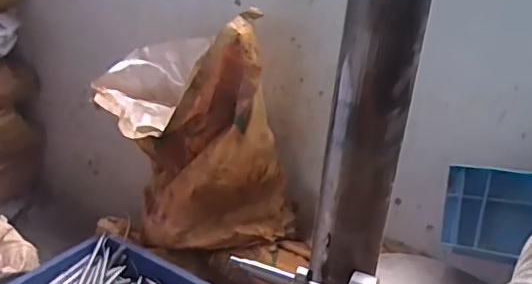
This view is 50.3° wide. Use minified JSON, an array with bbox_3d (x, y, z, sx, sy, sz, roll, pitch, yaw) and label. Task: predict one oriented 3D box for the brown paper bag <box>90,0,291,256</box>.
[{"bbox_3d":[-0.149,-0.024,1.173,0.380,0.427,0.227,4,25,-2],"label":"brown paper bag"}]

